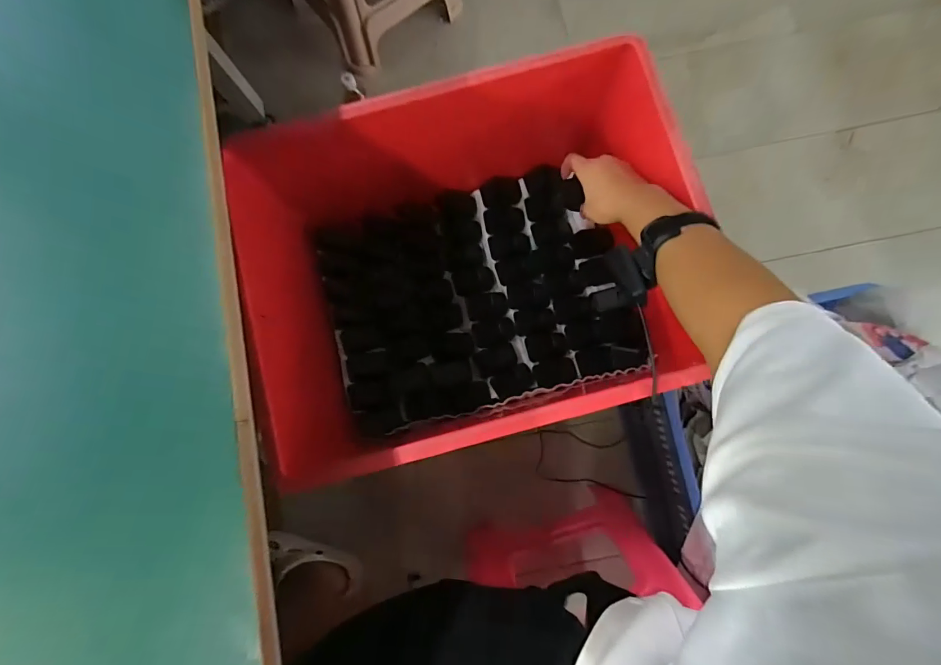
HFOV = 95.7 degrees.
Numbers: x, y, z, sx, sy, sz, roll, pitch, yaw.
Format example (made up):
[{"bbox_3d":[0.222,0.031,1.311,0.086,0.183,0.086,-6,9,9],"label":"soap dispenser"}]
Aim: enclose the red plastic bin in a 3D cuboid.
[{"bbox_3d":[0.003,-0.083,0.611,0.524,0.240,0.415,-15,81,-2],"label":"red plastic bin"}]

